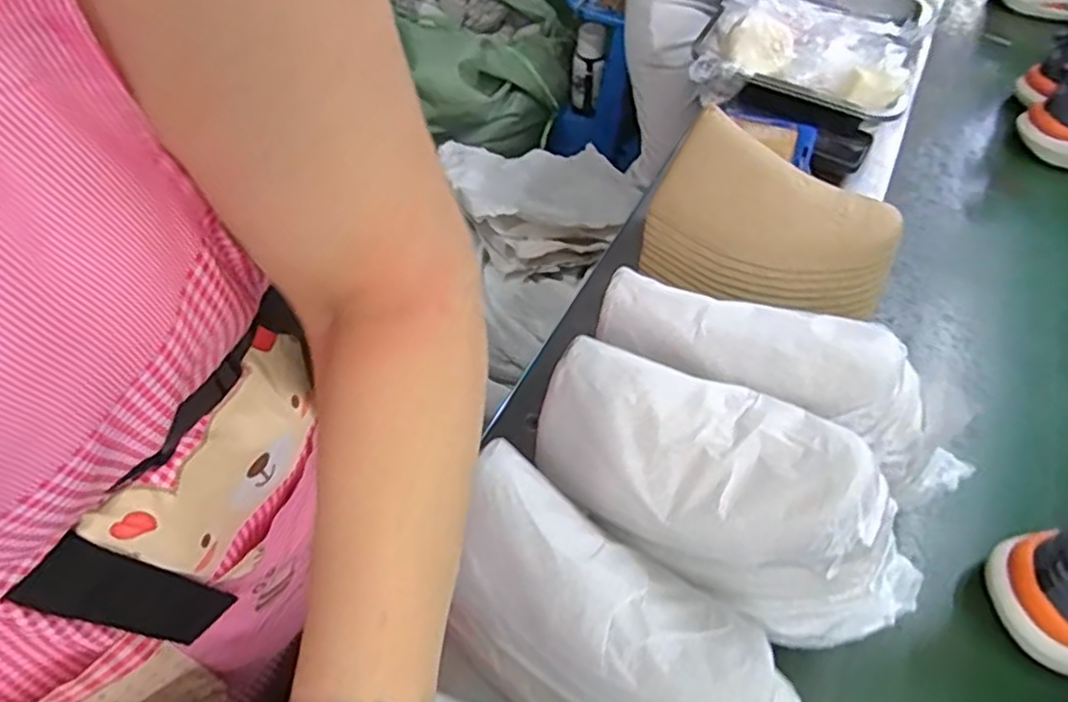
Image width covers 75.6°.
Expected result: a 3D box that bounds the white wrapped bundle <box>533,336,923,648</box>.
[{"bbox_3d":[0.125,0.083,0.435,0.228,0.106,0.101,28,54,16],"label":"white wrapped bundle"}]

